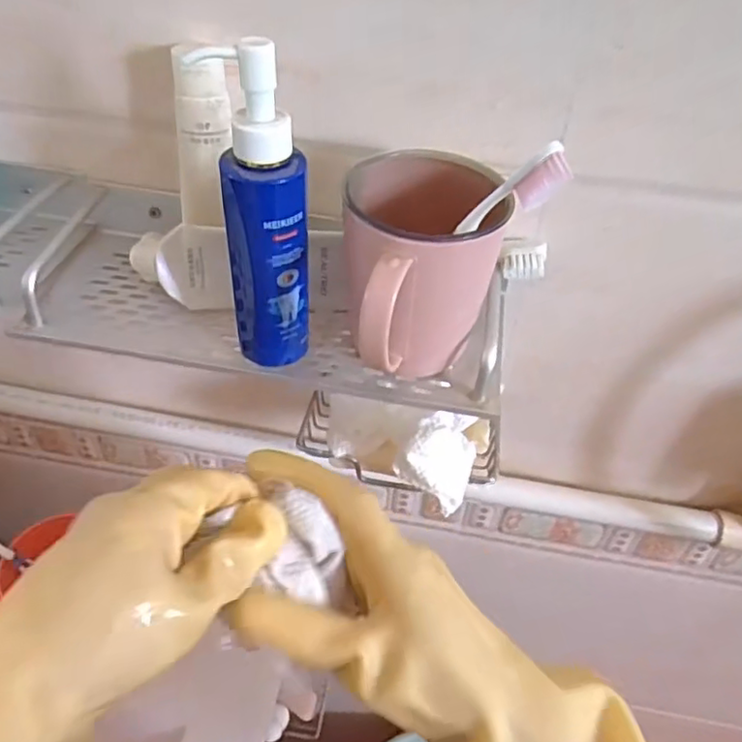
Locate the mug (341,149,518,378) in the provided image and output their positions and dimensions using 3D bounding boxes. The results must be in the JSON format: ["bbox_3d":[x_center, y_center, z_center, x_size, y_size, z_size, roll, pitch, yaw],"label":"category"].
[{"bbox_3d":[0.027,-0.050,0.338,0.089,0.104,0.110,6,42,2],"label":"mug"}]

